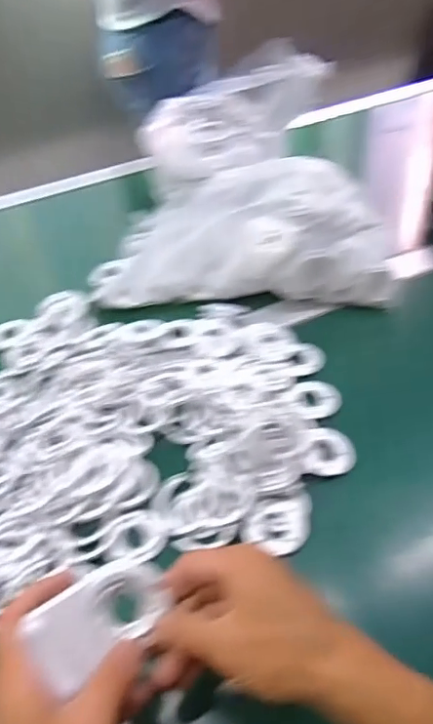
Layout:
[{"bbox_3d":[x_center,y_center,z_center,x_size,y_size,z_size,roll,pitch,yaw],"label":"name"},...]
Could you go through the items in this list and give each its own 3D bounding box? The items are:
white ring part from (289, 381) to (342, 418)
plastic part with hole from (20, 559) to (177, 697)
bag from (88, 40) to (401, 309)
[{"bbox_3d":[0.095,0.035,0.519,0.050,0.008,0.041,-13,45,-9],"label":"white ring part"},{"bbox_3d":[-0.070,0.154,0.332,0.079,0.008,0.048,-31,87,-25],"label":"plastic part with hole"},{"bbox_3d":[0.034,-0.231,0.675,0.328,0.149,0.319,0,45,4],"label":"bag"}]

